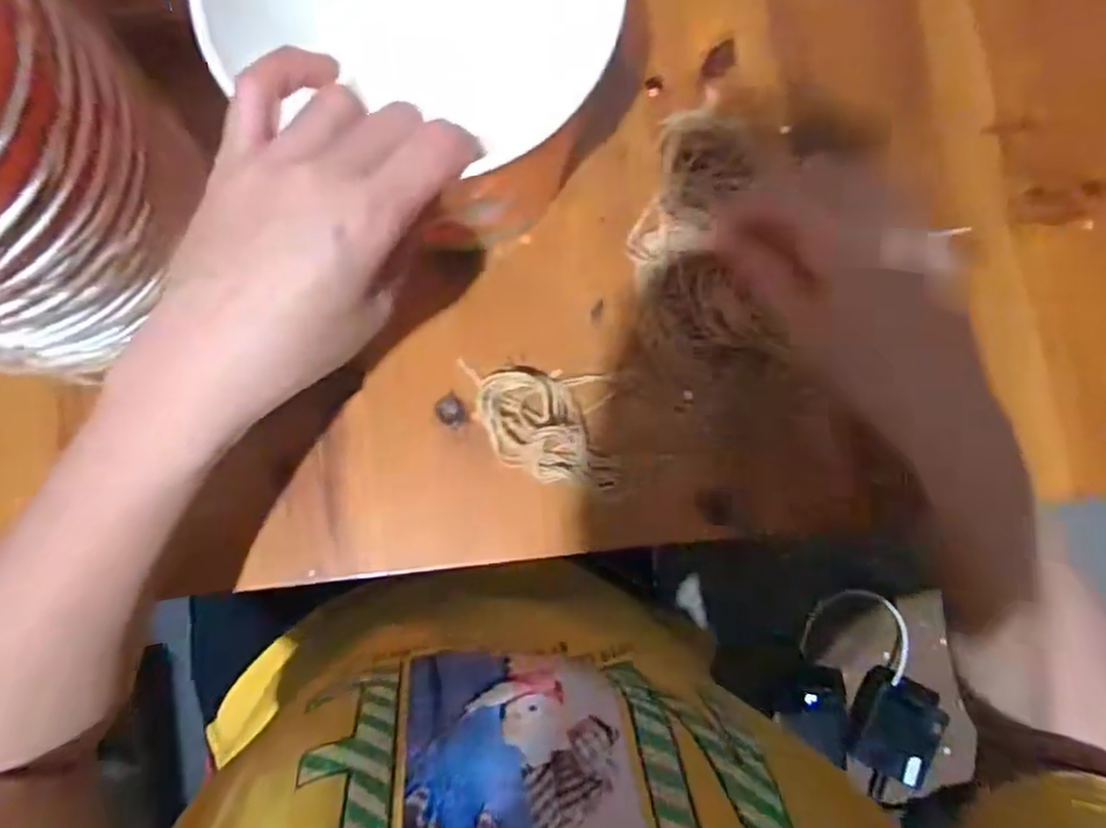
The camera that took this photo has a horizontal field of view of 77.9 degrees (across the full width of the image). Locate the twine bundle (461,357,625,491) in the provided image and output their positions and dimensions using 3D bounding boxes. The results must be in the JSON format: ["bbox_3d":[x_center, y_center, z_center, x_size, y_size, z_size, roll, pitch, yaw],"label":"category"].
[{"bbox_3d":[-0.007,0.006,0.379,0.087,0.014,0.062,2,82,1],"label":"twine bundle"}]

